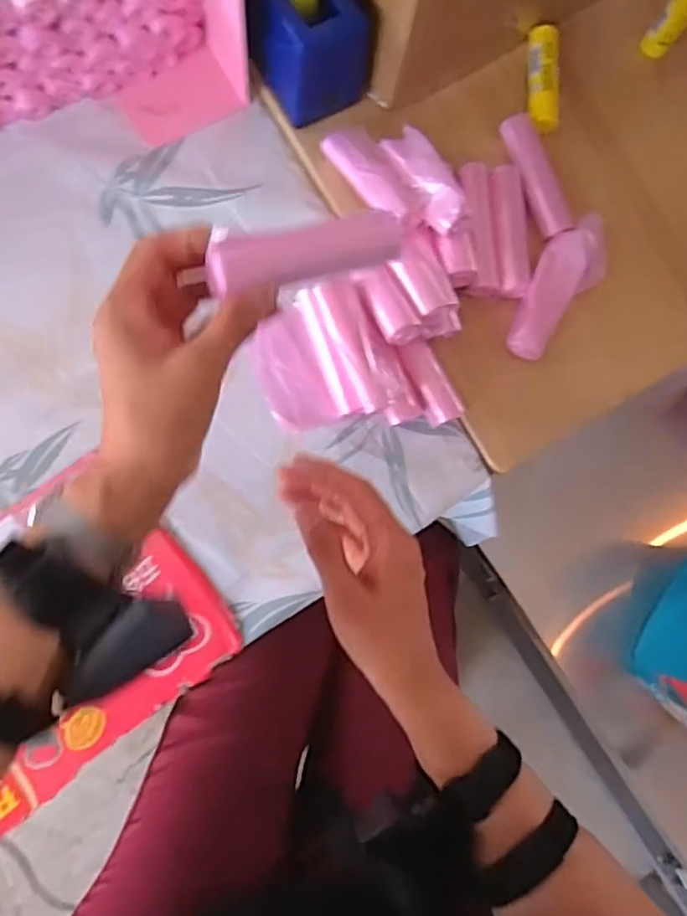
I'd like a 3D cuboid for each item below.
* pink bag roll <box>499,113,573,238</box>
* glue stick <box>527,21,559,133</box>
[{"bbox_3d":[0.179,-0.263,0.624,0.035,0.025,0.121,-18,85,-8],"label":"pink bag roll"},{"bbox_3d":[0.190,-0.363,0.633,0.029,0.021,0.108,3,82,-6],"label":"glue stick"}]

